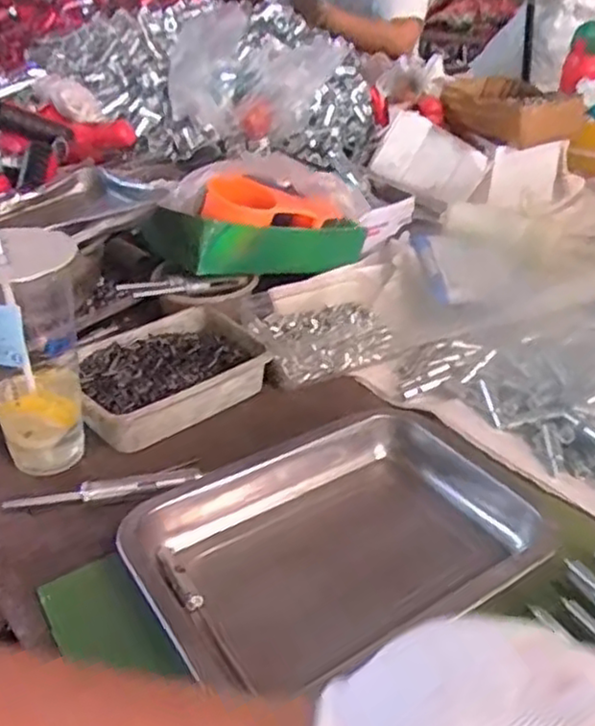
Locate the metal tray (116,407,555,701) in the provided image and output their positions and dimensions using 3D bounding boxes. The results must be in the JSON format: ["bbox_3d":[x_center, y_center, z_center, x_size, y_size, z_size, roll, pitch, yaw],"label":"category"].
[{"bbox_3d":[0.026,0.116,0.474,0.257,0.035,0.173,-17,36,-21],"label":"metal tray"}]

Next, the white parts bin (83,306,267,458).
[{"bbox_3d":[-0.122,0.010,0.645,0.177,0.041,0.131,-23,40,-32],"label":"white parts bin"}]

